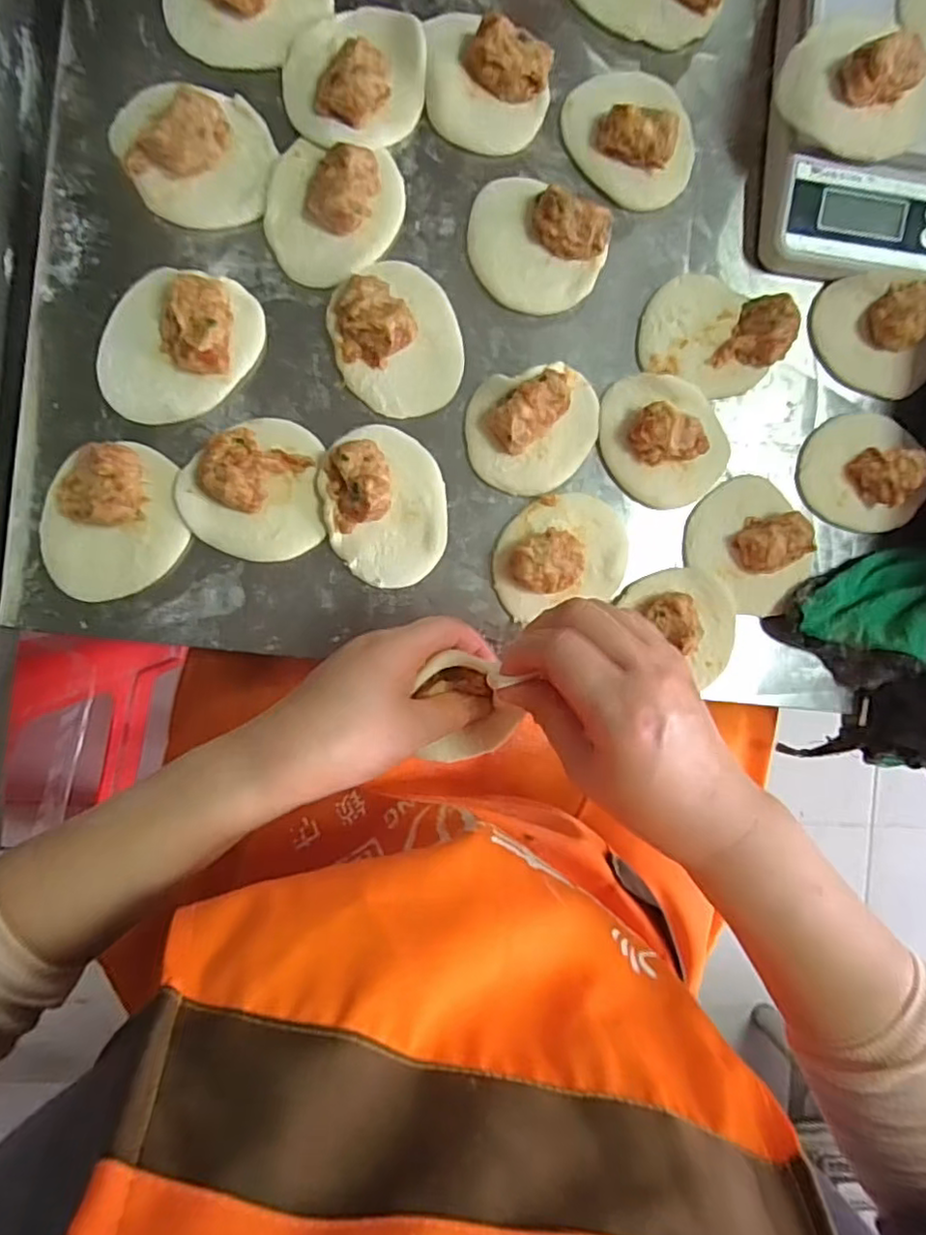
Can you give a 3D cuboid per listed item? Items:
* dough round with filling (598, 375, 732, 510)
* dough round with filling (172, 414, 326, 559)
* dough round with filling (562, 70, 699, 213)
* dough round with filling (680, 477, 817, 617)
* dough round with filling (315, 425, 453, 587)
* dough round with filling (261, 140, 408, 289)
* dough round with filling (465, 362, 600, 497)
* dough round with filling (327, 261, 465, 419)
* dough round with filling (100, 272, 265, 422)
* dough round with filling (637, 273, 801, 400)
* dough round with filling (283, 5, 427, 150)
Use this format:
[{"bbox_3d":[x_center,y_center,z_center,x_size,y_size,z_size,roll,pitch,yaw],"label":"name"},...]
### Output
[{"bbox_3d":[0.139,-0.122,0.422,0.081,0.024,0.091,-27,95,-5],"label":"dough round with filling"},{"bbox_3d":[-0.130,-0.079,0.389,0.084,0.026,0.084,0,92,-7],"label":"dough round with filling"},{"bbox_3d":[0.114,-0.321,0.416,0.073,0.029,0.089,-27,95,-5],"label":"dough round with filling"},{"bbox_3d":[0.203,-0.052,0.435,0.085,0.030,0.079,0,92,-7],"label":"dough round with filling"},{"bbox_3d":[-0.048,-0.071,0.399,0.076,0.030,0.099,-12,93,-6],"label":"dough round with filling"},{"bbox_3d":[-0.080,-0.253,0.391,0.080,0.027,0.084,0,92,-7],"label":"dough round with filling"},{"bbox_3d":[0.050,-0.123,0.411,0.089,0.027,0.075,-15,93,-6],"label":"dough round with filling"},{"bbox_3d":[-0.041,-0.179,0.399,0.080,0.028,0.094,-14,93,-6],"label":"dough round with filling"},{"bbox_3d":[-0.175,-0.167,0.382,0.077,0.027,0.102,36,87,-7],"label":"dough round with filling"},{"bbox_3d":[0.172,-0.195,0.425,0.092,0.027,0.073,19,89,-7],"label":"dough round with filling"},{"bbox_3d":[-0.066,-0.340,0.387,0.085,0.032,0.088,0,92,-7],"label":"dough round with filling"}]

